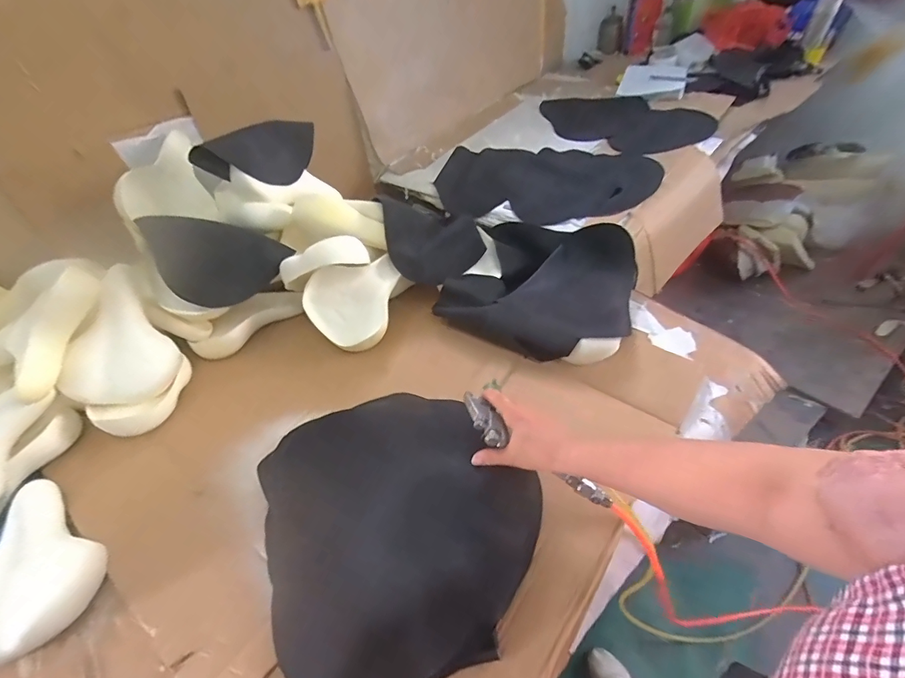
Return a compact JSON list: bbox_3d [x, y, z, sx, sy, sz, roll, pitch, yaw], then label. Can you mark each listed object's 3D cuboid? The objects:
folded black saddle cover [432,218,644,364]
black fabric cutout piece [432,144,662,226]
[{"bbox_3d":[0.194,-0.117,0.917,0.373,0.100,0.323,17,49,22],"label":"folded black saddle cover"},{"bbox_3d":[0.241,-0.411,1.167,0.579,0.109,0.299,12,47,19],"label":"black fabric cutout piece"}]

